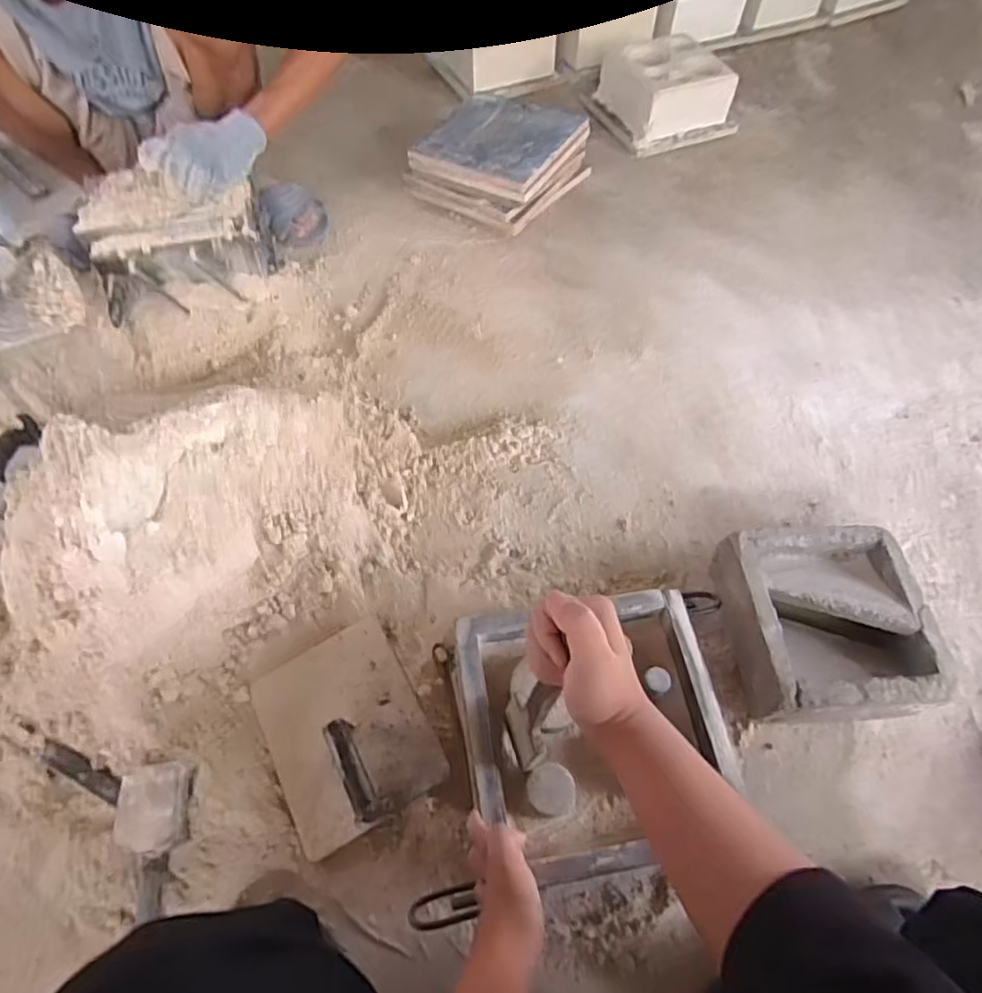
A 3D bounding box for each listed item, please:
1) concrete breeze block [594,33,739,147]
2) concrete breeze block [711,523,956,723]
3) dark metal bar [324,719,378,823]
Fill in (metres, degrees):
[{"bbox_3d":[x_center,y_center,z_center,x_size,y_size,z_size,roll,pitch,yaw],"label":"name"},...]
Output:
[{"bbox_3d":[0.352,-0.823,1.267,0.195,0.101,0.202,-19,64,-10],"label":"concrete breeze block"},{"bbox_3d":[0.379,0.148,0.730,0.196,0.107,0.206,-8,57,-4],"label":"concrete breeze block"},{"bbox_3d":[-0.141,0.283,0.656,0.025,0.057,0.100,-24,59,-14],"label":"dark metal bar"}]

